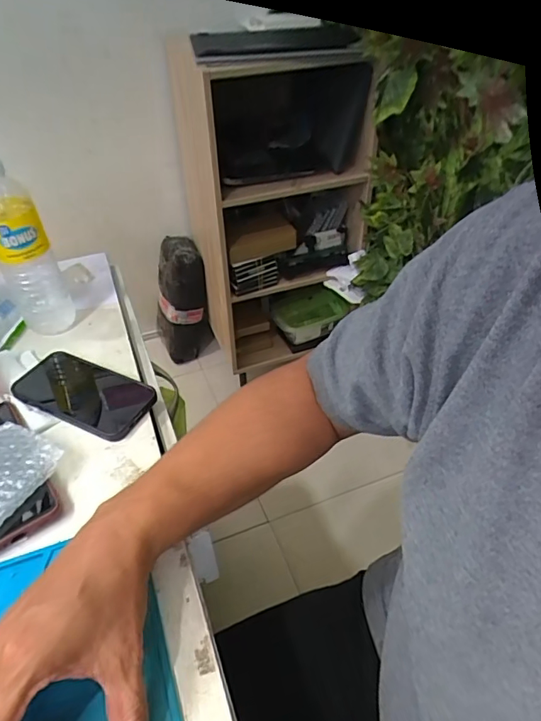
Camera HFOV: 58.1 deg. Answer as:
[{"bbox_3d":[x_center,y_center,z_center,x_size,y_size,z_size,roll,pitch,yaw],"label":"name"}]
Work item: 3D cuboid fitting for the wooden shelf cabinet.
[{"bbox_3d":[0.014,-0.358,1.287,0.391,0.808,0.330,-20,45,-18],"label":"wooden shelf cabinet"}]

